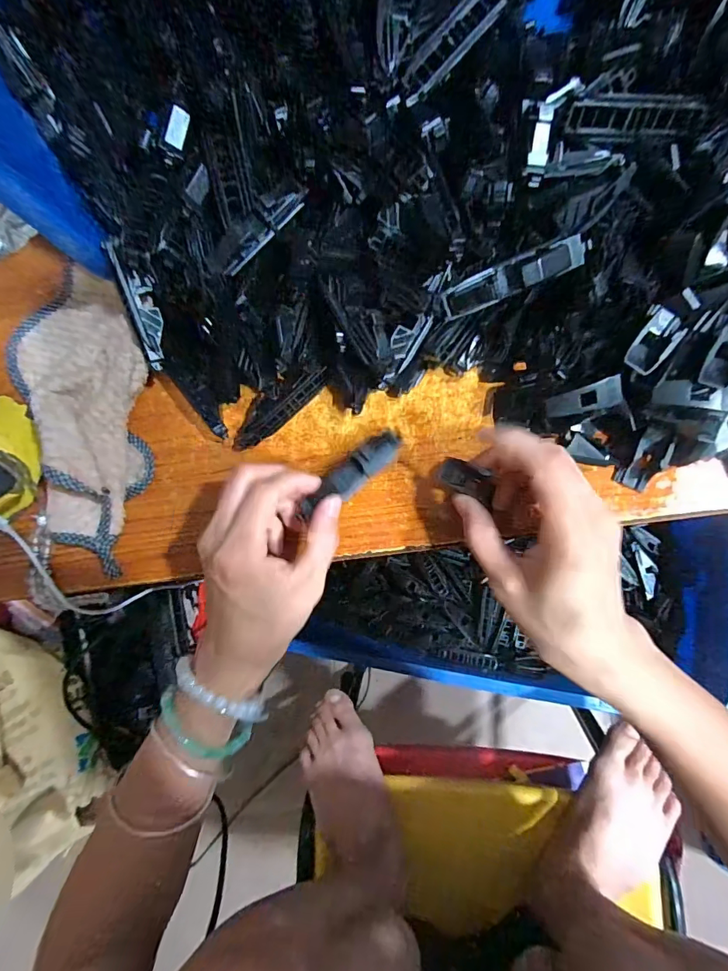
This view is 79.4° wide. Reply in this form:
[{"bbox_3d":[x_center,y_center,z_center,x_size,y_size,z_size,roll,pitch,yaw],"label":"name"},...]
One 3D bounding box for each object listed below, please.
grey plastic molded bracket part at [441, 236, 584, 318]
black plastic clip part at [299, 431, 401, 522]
[{"bbox_3d":[0.079,-0.112,0.237,0.073,0.010,0.019,-18,89,17],"label":"grey plastic molded bracket part"},{"bbox_3d":[-0.008,-0.007,0.275,0.076,0.017,0.019,-39,88,-3],"label":"black plastic clip part"}]

